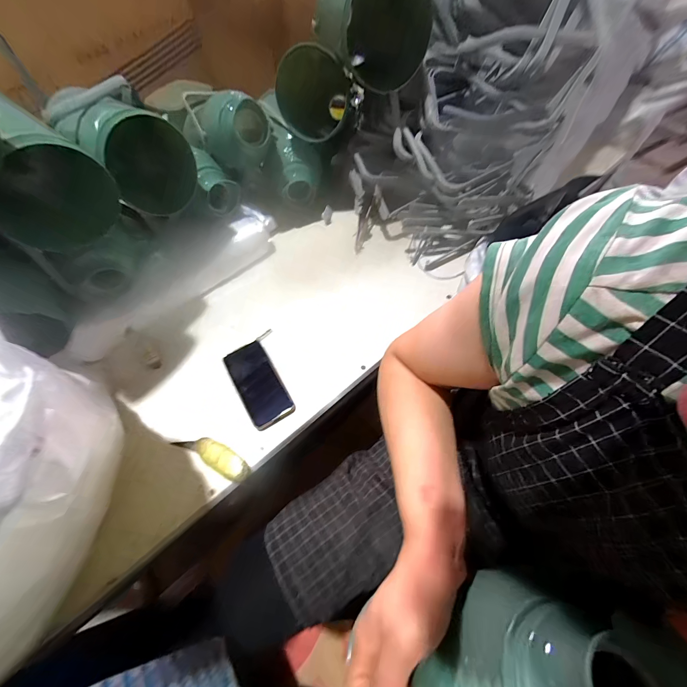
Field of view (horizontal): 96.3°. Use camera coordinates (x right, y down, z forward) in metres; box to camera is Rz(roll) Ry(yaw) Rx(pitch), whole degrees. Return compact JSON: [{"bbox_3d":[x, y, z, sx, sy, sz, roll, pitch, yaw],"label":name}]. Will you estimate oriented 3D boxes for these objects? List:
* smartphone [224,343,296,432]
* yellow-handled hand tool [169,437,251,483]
[{"bbox_3d":[-0.156,0.072,0.564,0.076,0.016,0.165,-27,68,-19],"label":"smartphone"},{"bbox_3d":[-0.212,0.180,0.501,0.143,0.025,0.037,23,65,16],"label":"yellow-handled hand tool"}]

